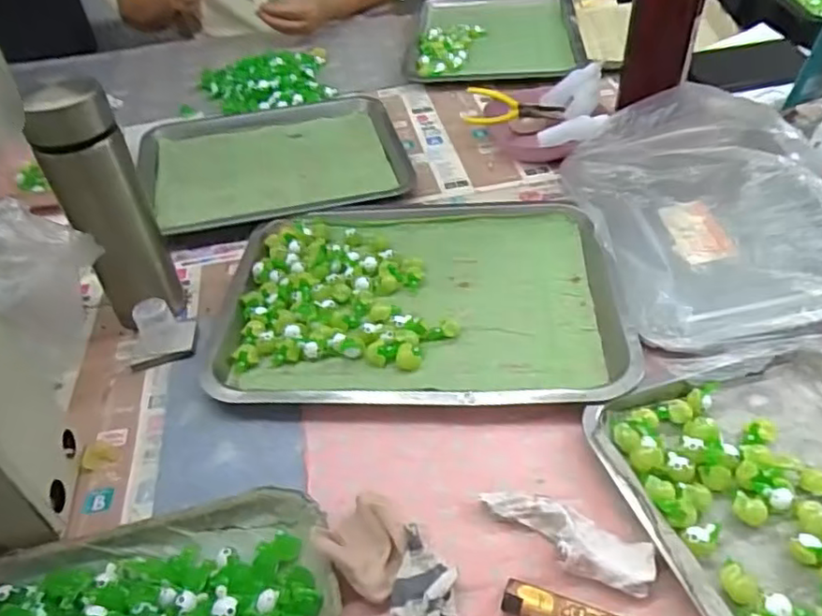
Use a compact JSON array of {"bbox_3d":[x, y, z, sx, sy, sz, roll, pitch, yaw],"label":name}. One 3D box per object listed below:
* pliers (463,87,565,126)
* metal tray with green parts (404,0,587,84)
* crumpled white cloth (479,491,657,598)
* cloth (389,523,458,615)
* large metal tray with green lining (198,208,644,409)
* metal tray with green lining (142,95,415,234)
[{"bbox_3d":[0.126,-0.244,0.780,0.114,0.012,0.060,4,64,3],"label":"pliers"},{"bbox_3d":[0.126,-0.443,1.014,0.244,0.016,0.321,-1,43,5],"label":"metal tray with green parts"},{"bbox_3d":[0.097,0.141,0.399,0.108,0.019,0.038,19,49,24],"label":"crumpled white cloth"},{"bbox_3d":[0.009,0.175,0.371,0.038,0.021,0.093,-5,43,0],"label":"cloth"},{"bbox_3d":[0.004,-0.019,0.578,0.344,0.021,0.265,-2,43,4],"label":"large metal tray with green lining"},{"bbox_3d":[-0.169,-0.181,0.781,0.304,0.019,0.260,-12,44,-7],"label":"metal tray with green lining"}]

